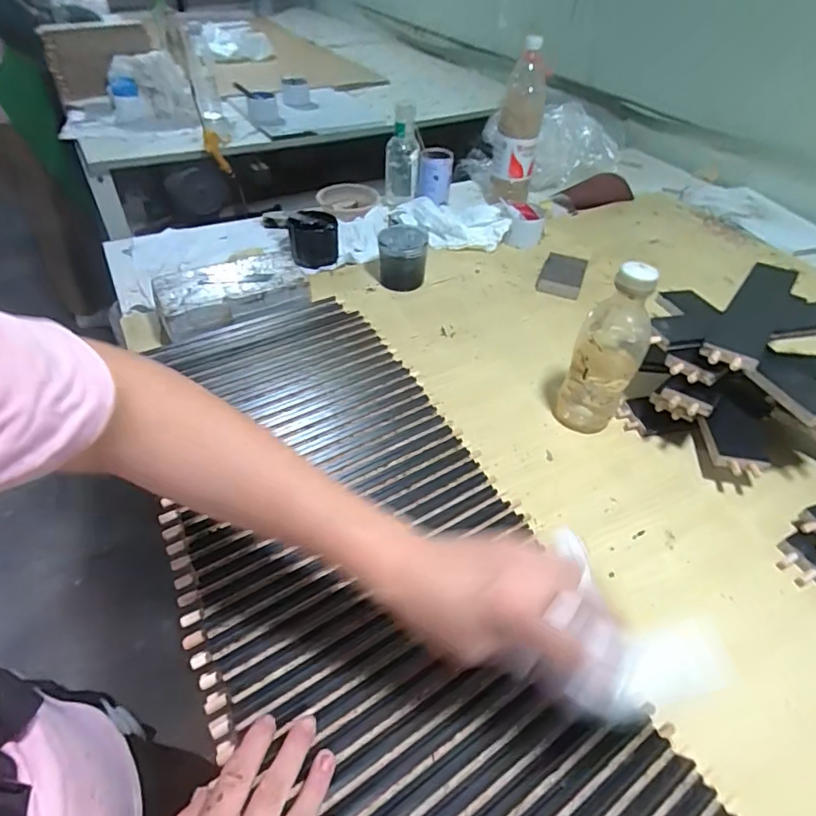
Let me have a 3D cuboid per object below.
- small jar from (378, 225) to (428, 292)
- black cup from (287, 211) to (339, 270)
[{"bbox_3d":[-0.008,-0.247,0.851,0.079,0.079,0.087,1,46,-3],"label":"small jar"},{"bbox_3d":[-0.169,-0.311,0.912,0.083,0.068,0.091,-5,46,-8],"label":"black cup"}]

